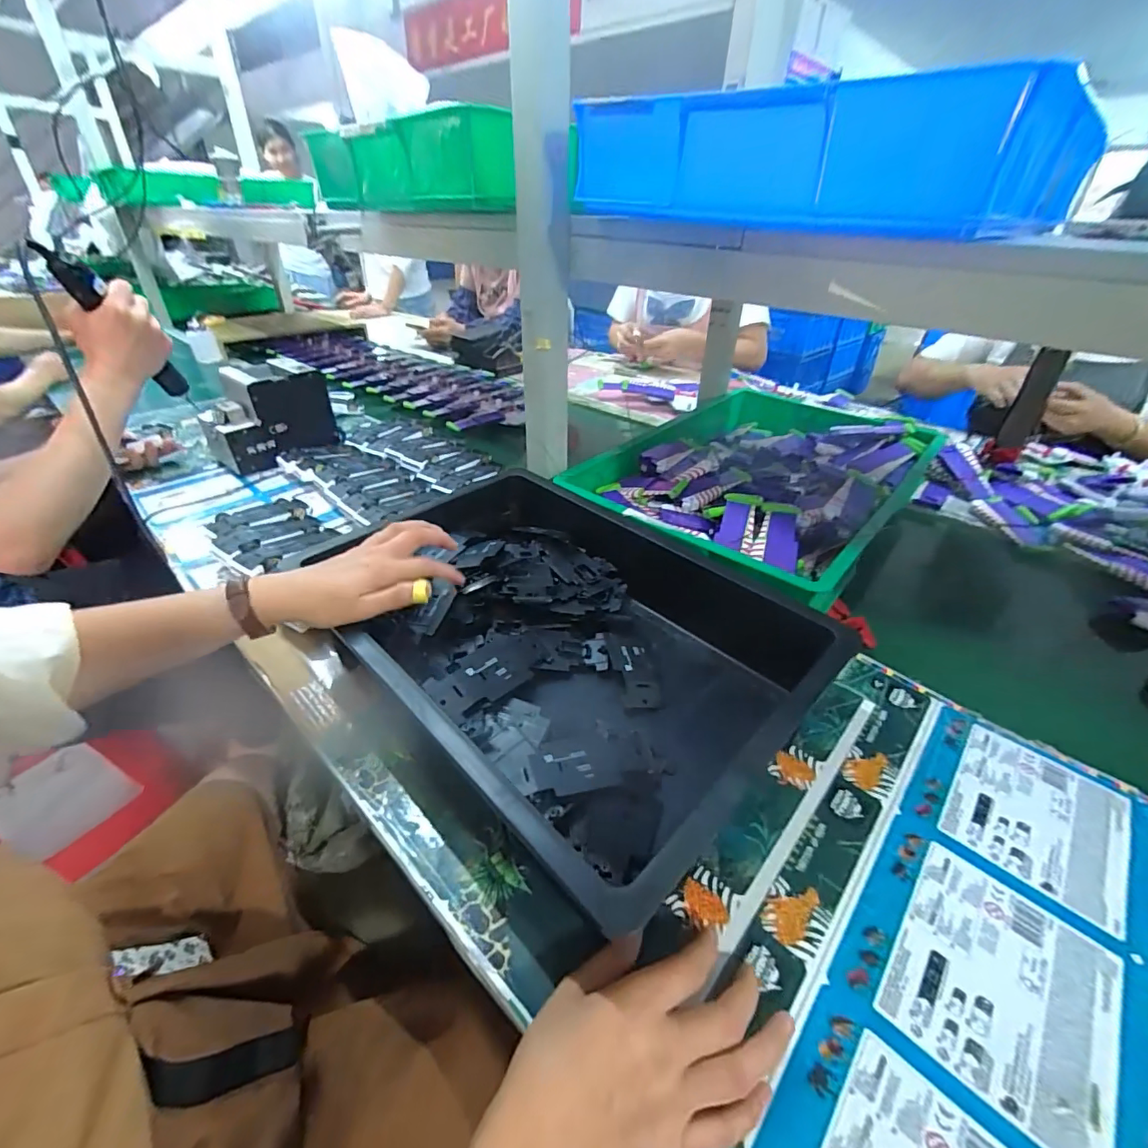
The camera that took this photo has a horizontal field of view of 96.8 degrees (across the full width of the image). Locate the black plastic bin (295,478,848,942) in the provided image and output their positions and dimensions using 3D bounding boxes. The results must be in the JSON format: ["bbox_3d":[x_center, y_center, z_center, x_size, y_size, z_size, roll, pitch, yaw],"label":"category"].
[{"bbox_3d":[-0.030,0.054,0.493,0.302,0.092,0.462,-33,48,-33],"label":"black plastic bin"}]

